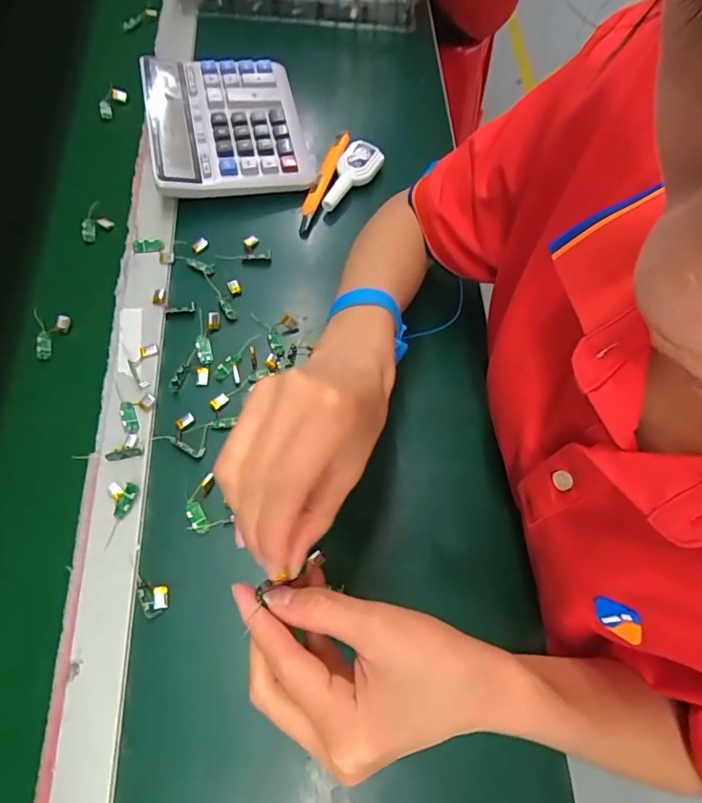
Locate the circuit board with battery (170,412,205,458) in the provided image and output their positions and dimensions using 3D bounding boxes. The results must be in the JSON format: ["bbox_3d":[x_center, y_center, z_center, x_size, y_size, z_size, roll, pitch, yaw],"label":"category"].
[{"bbox_3d":[-0.138,0.029,0.420,0.022,0.005,0.042,-23,69,-11],"label":"circuit board with battery"}]

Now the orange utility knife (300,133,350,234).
[{"bbox_3d":[-0.028,-0.235,0.533,0.018,0.021,0.124,20,68,7],"label":"orange utility knife"}]

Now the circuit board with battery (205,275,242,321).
[{"bbox_3d":[-0.116,-0.104,0.477,0.025,0.004,0.056,-25,70,-12],"label":"circuit board with battery"}]

